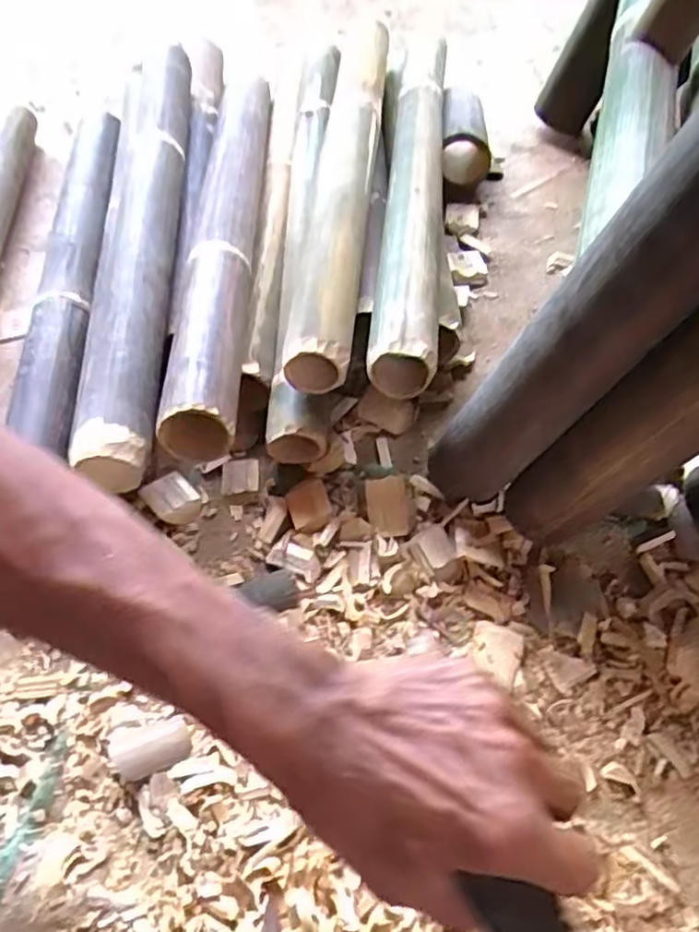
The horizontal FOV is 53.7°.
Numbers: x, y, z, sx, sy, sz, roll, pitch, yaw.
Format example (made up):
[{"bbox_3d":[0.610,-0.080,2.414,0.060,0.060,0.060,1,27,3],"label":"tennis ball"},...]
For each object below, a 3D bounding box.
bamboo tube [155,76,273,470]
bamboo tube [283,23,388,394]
[{"bbox_3d":[-0.134,-0.262,0.731,0.065,0.060,0.615,-2,56,1],"label":"bamboo tube"},{"bbox_3d":[-0.011,-0.331,0.757,0.075,0.063,0.600,2,56,5],"label":"bamboo tube"}]

